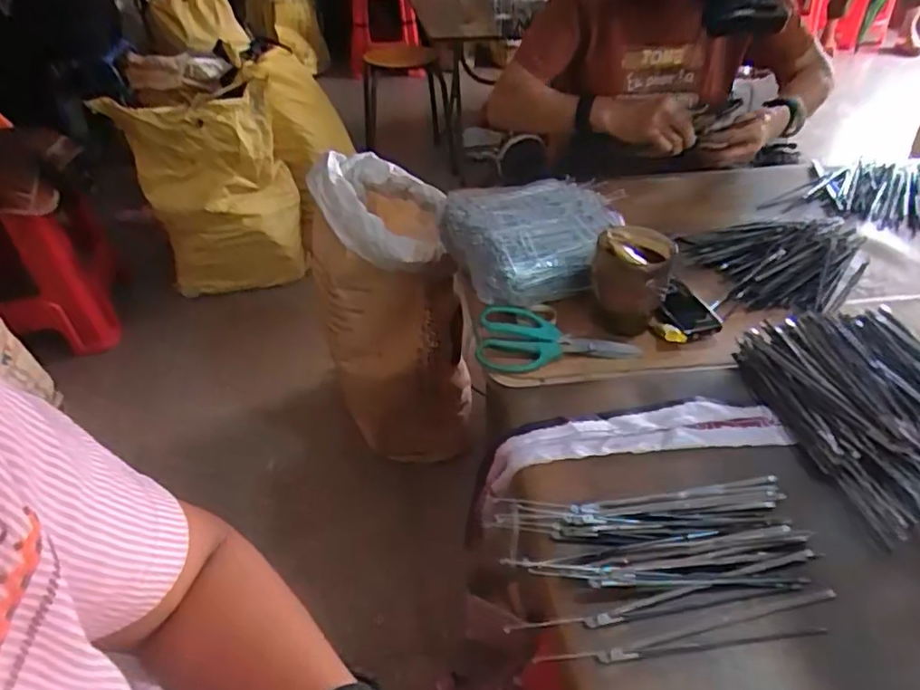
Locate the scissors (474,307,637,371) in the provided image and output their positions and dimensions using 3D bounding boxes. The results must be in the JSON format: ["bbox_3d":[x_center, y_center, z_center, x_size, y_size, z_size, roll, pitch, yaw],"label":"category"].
[{"bbox_3d":[0.110,-0.011,0.691,0.178,0.016,0.091,-1,40,0],"label":"scissors"}]

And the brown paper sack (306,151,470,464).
[{"bbox_3d":[-0.134,-0.059,1.251,0.265,0.568,0.329,-7,41,-7],"label":"brown paper sack"}]

